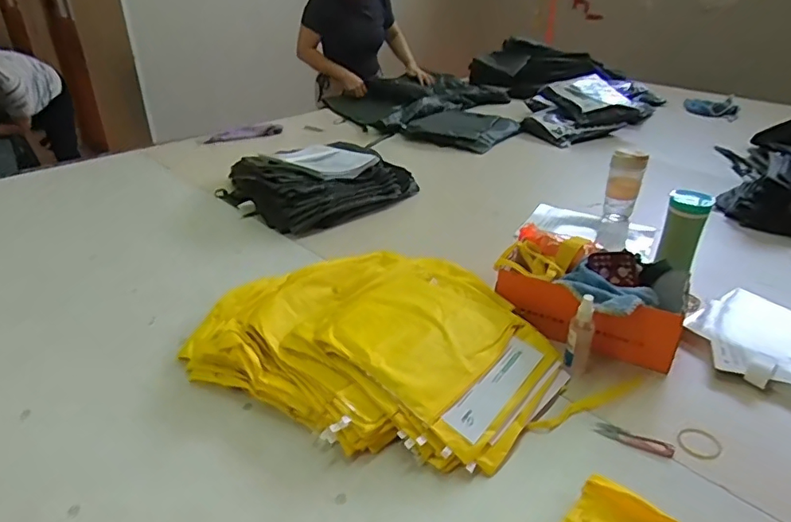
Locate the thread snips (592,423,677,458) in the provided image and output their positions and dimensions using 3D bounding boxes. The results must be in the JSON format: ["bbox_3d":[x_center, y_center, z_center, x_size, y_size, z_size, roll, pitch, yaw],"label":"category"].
[{"bbox_3d":[0.330,0.247,0.739,0.100,0.008,0.024,16,34,24],"label":"thread snips"}]

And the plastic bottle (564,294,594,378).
[{"bbox_3d":[0.288,0.118,0.833,0.037,0.131,0.036,11,32,17],"label":"plastic bottle"}]

